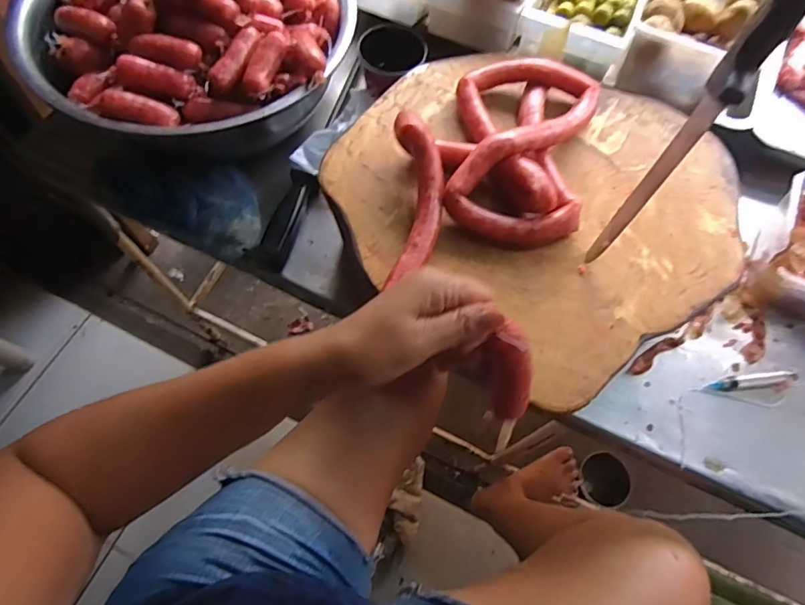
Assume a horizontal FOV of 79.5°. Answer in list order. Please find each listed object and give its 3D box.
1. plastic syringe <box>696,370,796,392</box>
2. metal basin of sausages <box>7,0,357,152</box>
[{"bbox_3d":[0.375,0.085,0.525,0.107,0.008,0.014,-8,68,-5],"label":"plastic syringe"},{"bbox_3d":[-0.244,-0.324,0.567,0.363,0.120,0.338,1,68,-1],"label":"metal basin of sausages"}]

